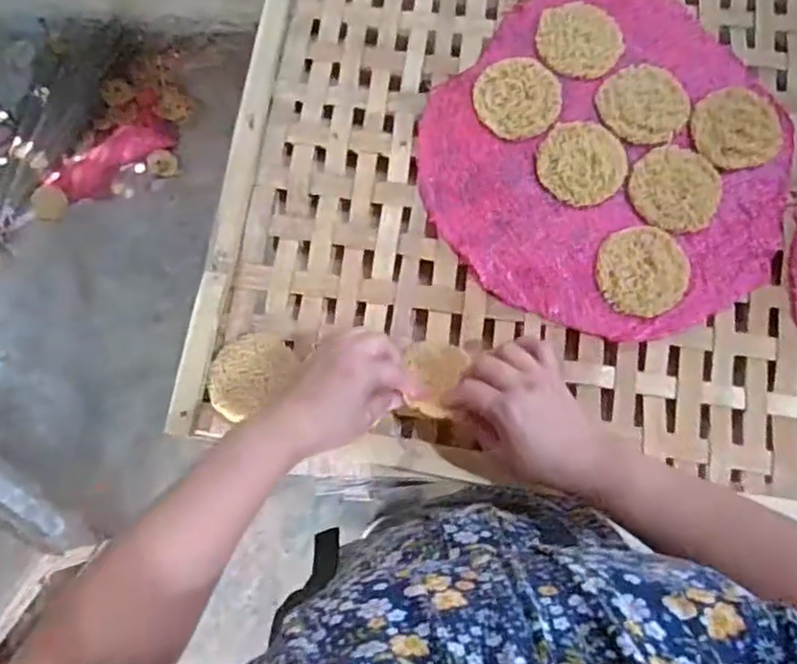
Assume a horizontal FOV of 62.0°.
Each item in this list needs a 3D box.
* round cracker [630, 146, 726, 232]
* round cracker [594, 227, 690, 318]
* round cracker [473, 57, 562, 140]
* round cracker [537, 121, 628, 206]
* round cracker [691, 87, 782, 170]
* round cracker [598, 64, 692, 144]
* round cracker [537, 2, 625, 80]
[{"bbox_3d":[0.249,-0.129,0.593,0.079,0.004,0.075,0,78,1],"label":"round cracker"},{"bbox_3d":[0.214,-0.053,0.581,0.078,0.005,0.077,0,78,1],"label":"round cracker"},{"bbox_3d":[0.111,-0.216,0.613,0.077,0.009,0.077,0,78,1],"label":"round cracker"},{"bbox_3d":[0.167,-0.153,0.600,0.076,0.007,0.074,0,78,1],"label":"round cracker"},{"bbox_3d":[0.308,-0.187,0.605,0.075,0.008,0.077,0,78,1],"label":"round cracker"},{"bbox_3d":[0.226,-0.211,0.609,0.075,0.005,0.079,-38,80,-7],"label":"round cracker"},{"bbox_3d":[0.172,-0.276,0.628,0.078,0.008,0.070,6,78,2],"label":"round cracker"}]

